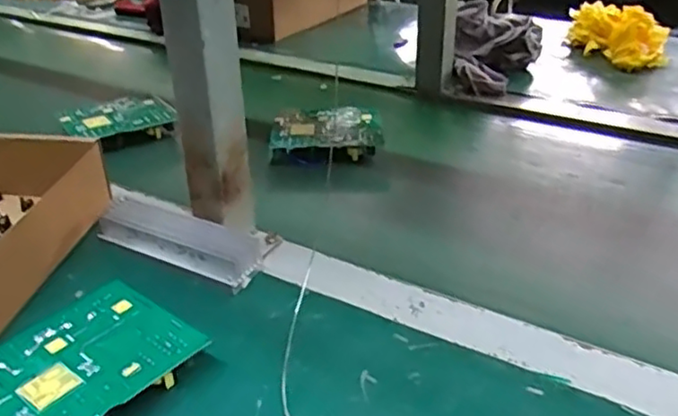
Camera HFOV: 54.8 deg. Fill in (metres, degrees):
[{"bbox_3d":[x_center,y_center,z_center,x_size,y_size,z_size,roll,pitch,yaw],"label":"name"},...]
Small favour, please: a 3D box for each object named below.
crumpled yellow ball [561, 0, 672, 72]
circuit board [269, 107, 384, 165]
[{"bbox_3d":[0.434,-0.272,1.023,0.089,0.076,0.165,-13,32,-17],"label":"crumpled yellow ball"},{"bbox_3d":[-0.014,-0.088,0.782,0.129,0.034,0.081,-3,30,-1],"label":"circuit board"}]

